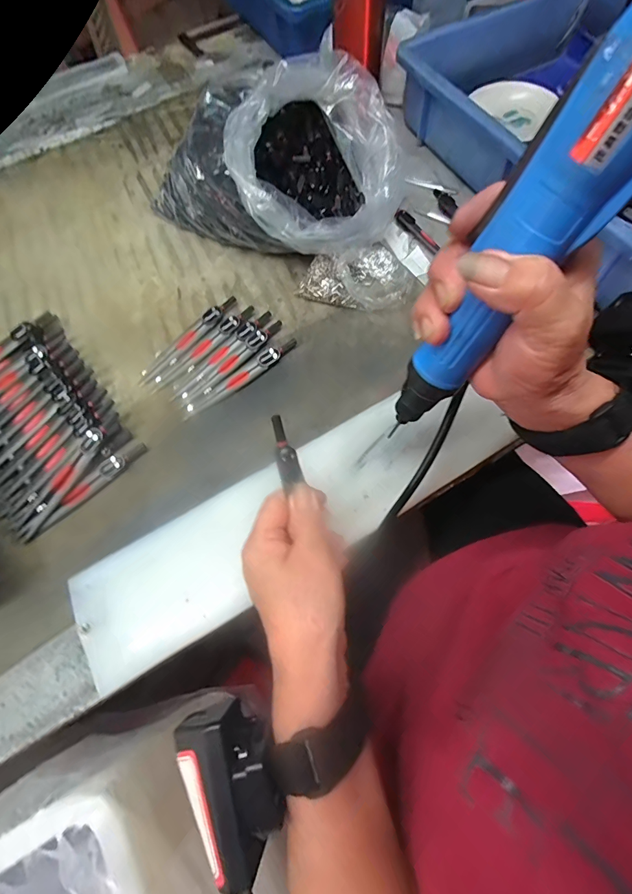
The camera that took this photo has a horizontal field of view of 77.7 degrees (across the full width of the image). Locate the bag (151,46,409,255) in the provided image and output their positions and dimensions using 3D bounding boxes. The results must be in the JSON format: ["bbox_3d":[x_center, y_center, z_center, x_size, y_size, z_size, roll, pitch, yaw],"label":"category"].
[{"bbox_3d":[-0.033,-0.308,0.419,0.243,0.116,0.187,32,73,14],"label":"bag"}]

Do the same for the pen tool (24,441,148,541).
[{"bbox_3d":[-0.204,0.036,0.345,0.120,0.015,0.015,-42,72,-13],"label":"pen tool"}]

